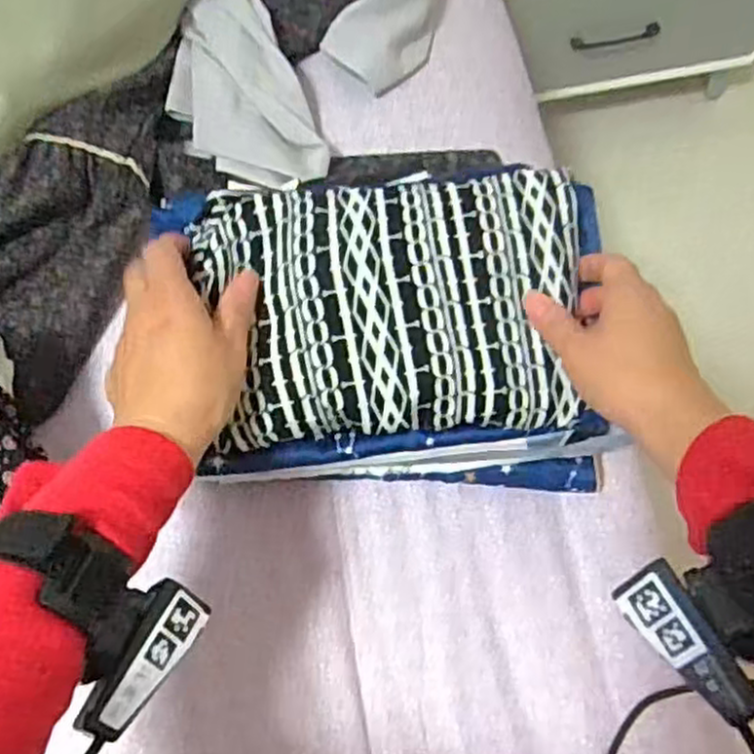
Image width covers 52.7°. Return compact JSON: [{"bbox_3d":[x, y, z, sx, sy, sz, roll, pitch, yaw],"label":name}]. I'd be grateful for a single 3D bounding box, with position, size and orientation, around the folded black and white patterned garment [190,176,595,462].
[{"bbox_3d":[0.013,-0.043,0.440,0.205,0.030,0.146,-5,82,-4],"label":"folded black and white patterned garment"}]

